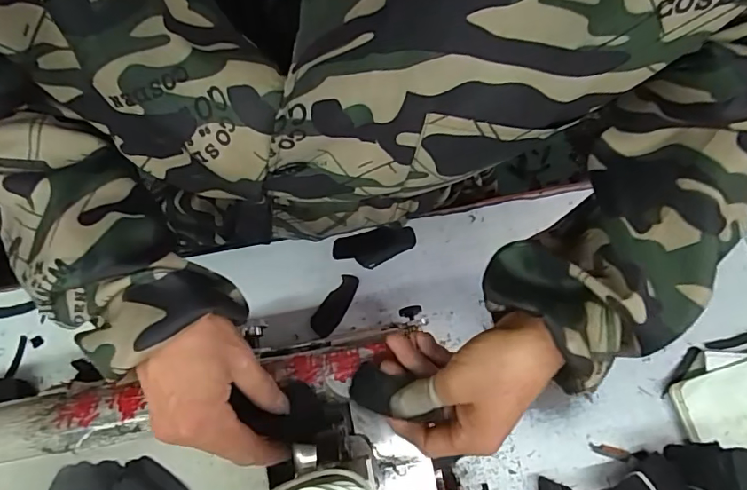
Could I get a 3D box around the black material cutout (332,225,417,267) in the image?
[{"bbox_3d":[0.002,0.003,0.558,0.093,0.004,0.040,-13,74,-6],"label":"black material cutout"}]

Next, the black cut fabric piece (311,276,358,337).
[{"bbox_3d":[-0.042,0.066,0.540,0.027,0.005,0.073,34,75,8],"label":"black cut fabric piece"}]

